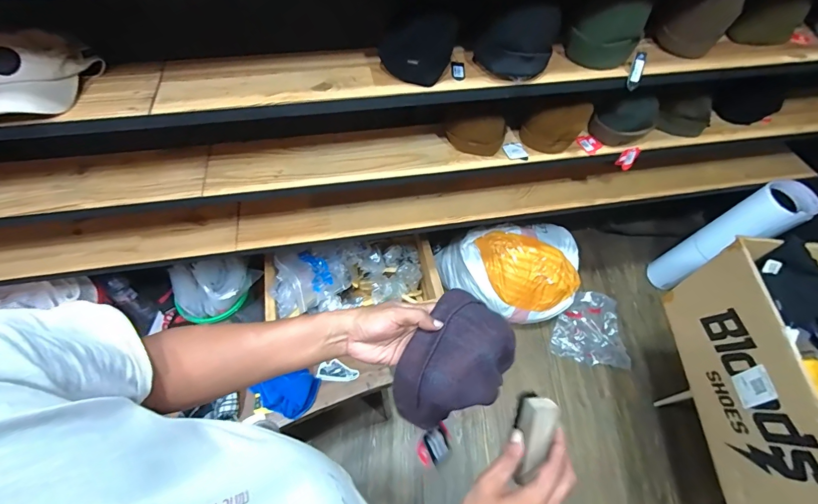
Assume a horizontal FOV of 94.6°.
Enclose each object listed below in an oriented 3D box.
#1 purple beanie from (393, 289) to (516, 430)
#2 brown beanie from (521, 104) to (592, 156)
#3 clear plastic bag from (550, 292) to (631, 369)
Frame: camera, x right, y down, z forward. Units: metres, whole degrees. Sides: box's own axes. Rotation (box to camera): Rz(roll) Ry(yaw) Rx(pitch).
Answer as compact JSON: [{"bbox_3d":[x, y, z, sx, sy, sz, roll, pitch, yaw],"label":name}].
[{"bbox_3d":[0.061,0.138,0.473,0.118,0.081,0.164,27,60,14],"label":"purple beanie"},{"bbox_3d":[0.367,-0.311,0.950,0.148,0.125,0.081,5,57,0],"label":"brown beanie"},{"bbox_3d":[0.747,0.315,1.588,0.277,0.045,0.308,8,57,2],"label":"clear plastic bag"}]

